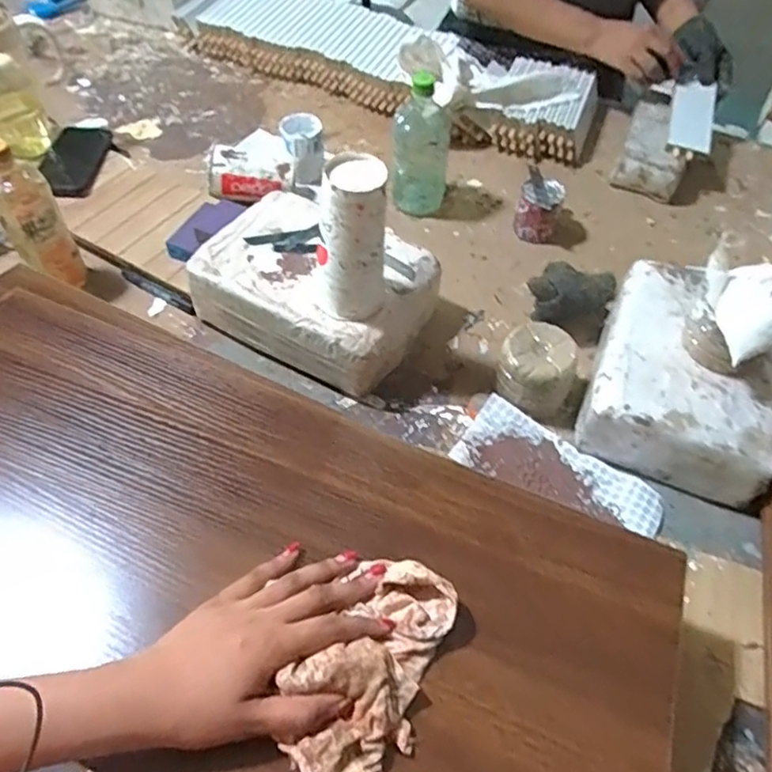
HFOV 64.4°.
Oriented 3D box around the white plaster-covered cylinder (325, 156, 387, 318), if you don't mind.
[{"bbox_3d":[-0.035,-0.150,0.659,0.067,0.175,0.070,-3,55,-6],"label":"white plaster-covered cylinder"}]

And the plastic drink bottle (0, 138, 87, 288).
[{"bbox_3d":[-0.439,-0.204,0.758,0.069,0.204,0.060,-31,56,-22],"label":"plastic drink bottle"}]

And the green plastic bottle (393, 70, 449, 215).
[{"bbox_3d":[0.052,-0.358,0.909,0.085,0.203,0.088,6,54,0],"label":"green plastic bottle"}]

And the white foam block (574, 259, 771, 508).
[{"bbox_3d":[0.359,-0.014,0.744,0.204,0.108,0.267,22,56,11],"label":"white foam block"}]

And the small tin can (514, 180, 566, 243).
[{"bbox_3d":[0.227,-0.258,0.920,0.059,0.083,0.056,2,54,-3],"label":"small tin can"}]

